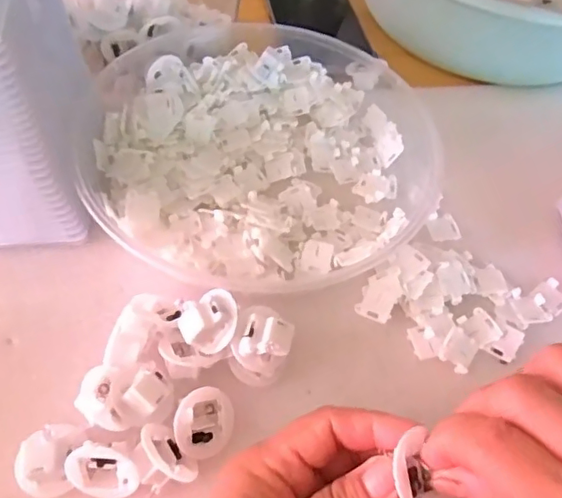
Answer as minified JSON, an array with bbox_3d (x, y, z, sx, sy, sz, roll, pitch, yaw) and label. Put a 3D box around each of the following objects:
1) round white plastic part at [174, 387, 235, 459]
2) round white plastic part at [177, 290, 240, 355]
[{"bbox_3d":[-0.039,0.084,0.272,0.032,0.011,0.032,5,81,-36],"label":"round white plastic part"},{"bbox_3d":[-0.035,0.038,0.283,0.028,0.018,0.026,3,55,-4],"label":"round white plastic part"}]

